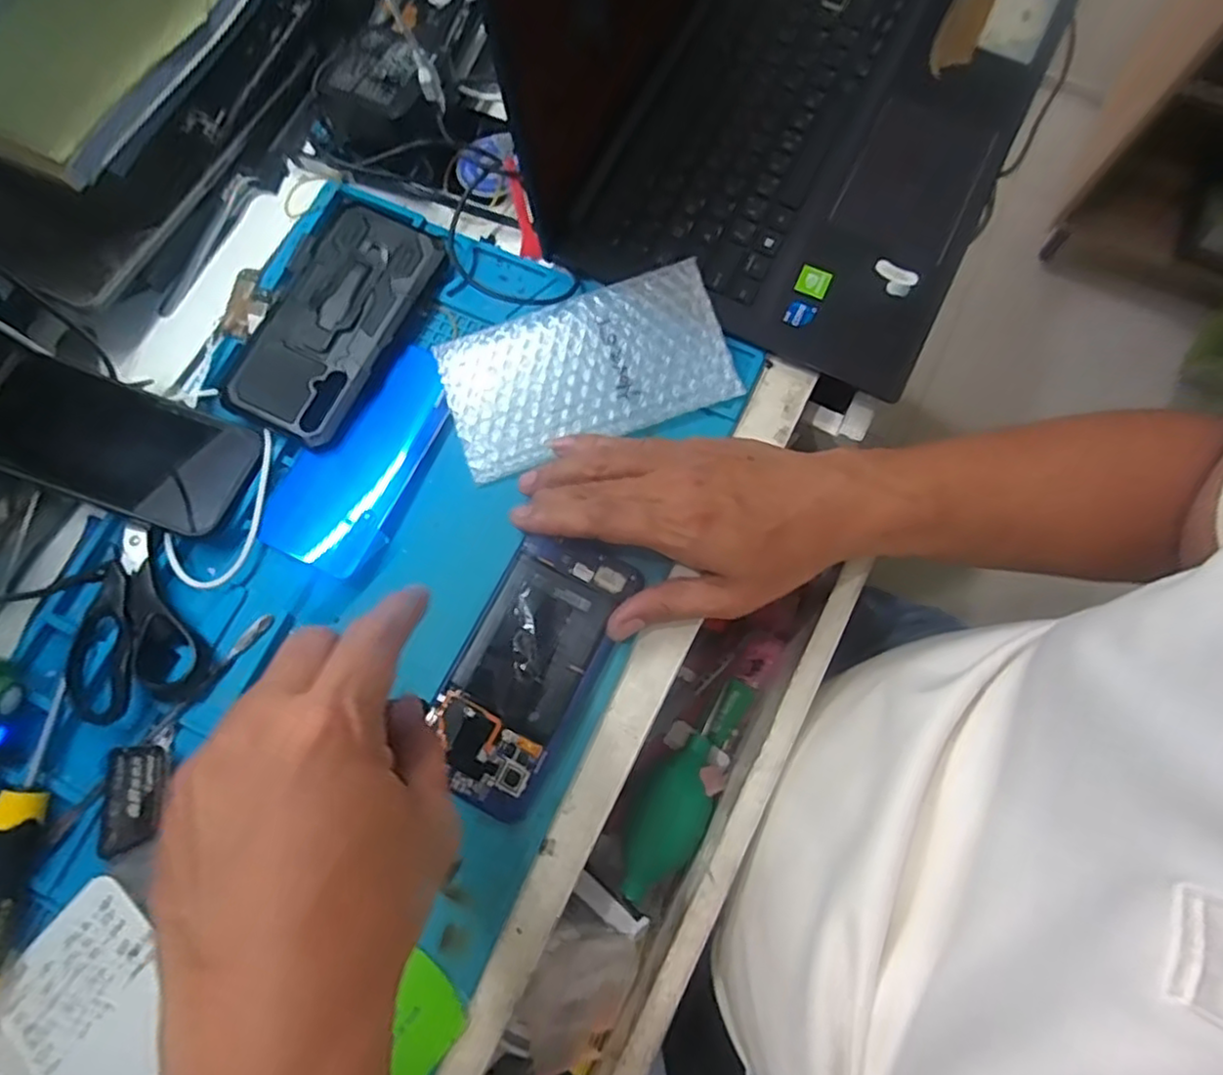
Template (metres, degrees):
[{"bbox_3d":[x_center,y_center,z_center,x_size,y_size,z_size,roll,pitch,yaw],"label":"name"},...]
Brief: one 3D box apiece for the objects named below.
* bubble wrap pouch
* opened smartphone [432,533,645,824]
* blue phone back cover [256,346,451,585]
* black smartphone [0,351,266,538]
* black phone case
[{"bbox_3d":[-0.015,-0.103,0.401,0.168,0.013,0.091,-20,76,-2],"label":"bubble wrap pouch"},{"bbox_3d":[-0.047,0.071,0.371,0.074,0.008,0.150,22,78,6],"label":"opened smartphone"},{"bbox_3d":[-0.151,-0.051,0.406,0.075,0.008,0.143,21,77,13],"label":"blue phone back cover"},{"bbox_3d":[-0.290,-0.054,0.394,0.146,0.015,0.073,21,66,-6],"label":"black smartphone"},{"bbox_3d":[-0.175,-0.139,0.414,0.089,0.009,0.159,23,79,8],"label":"black phone case"}]

